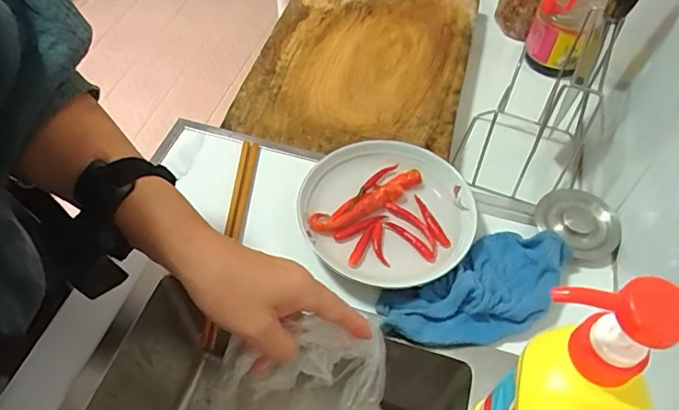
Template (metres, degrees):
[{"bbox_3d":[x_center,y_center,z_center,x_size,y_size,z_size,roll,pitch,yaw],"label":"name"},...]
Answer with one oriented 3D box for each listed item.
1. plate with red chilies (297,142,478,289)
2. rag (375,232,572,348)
[{"bbox_3d":[0.048,0.007,0.526,0.173,0.027,0.165,0,53,-1],"label":"plate with red chilies"},{"bbox_3d":[0.132,0.080,0.482,0.178,0.034,0.087,-24,57,-18],"label":"rag"}]

